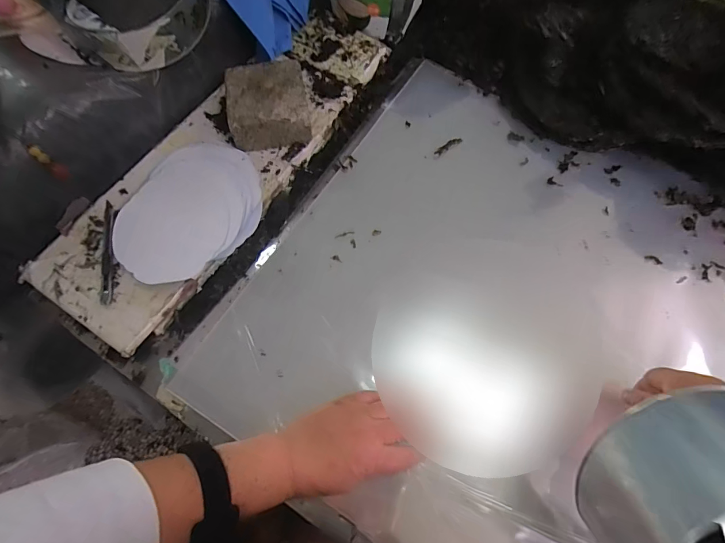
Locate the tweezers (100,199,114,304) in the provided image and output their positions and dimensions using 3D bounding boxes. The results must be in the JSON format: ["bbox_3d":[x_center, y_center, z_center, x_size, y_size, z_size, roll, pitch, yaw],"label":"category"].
[{"bbox_3d":[-0.299,-0.025,0.453,0.017,0.011,0.131,-9,67,-2],"label":"tweezers"}]

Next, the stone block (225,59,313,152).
[{"bbox_3d":[-0.122,-0.220,0.507,0.098,0.047,0.101,-10,67,-3],"label":"stone block"}]

